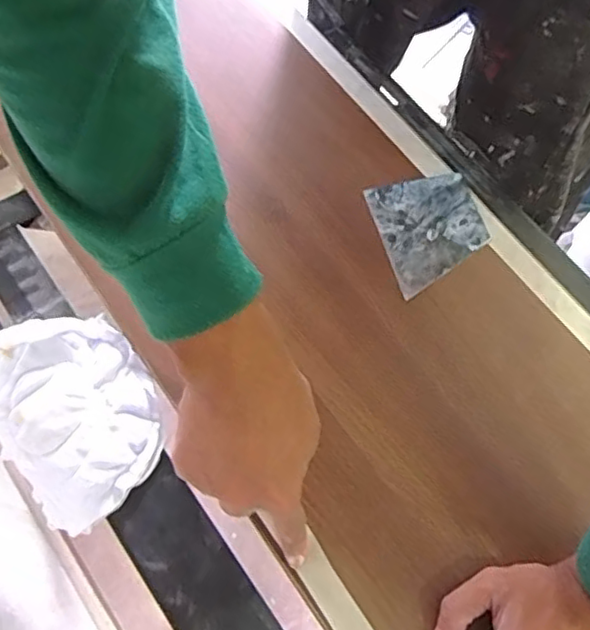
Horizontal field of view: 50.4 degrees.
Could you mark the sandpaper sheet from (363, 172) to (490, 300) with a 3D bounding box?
[{"bbox_3d":[0.125,-0.078,0.571,0.095,0.005,0.108,-15,69,-9],"label":"sandpaper sheet"}]

